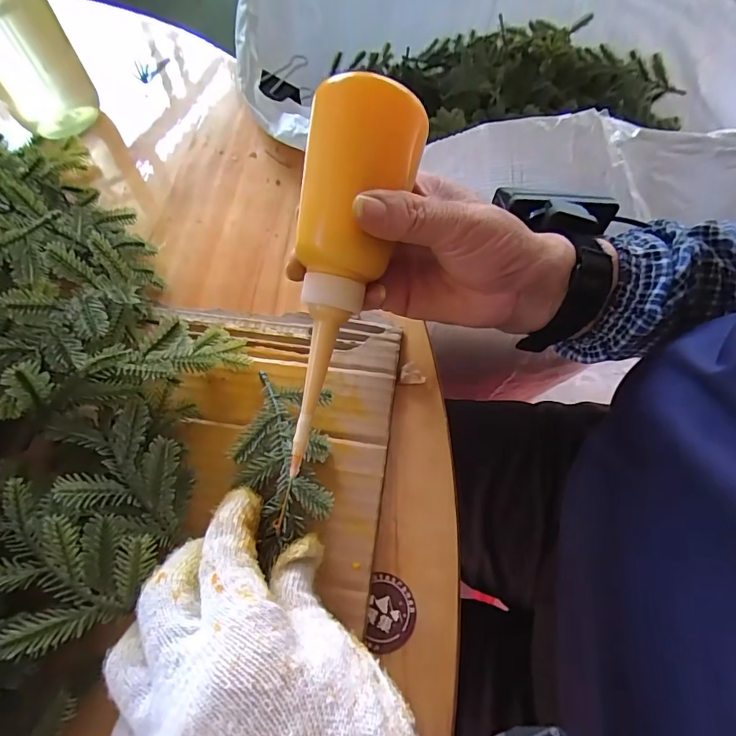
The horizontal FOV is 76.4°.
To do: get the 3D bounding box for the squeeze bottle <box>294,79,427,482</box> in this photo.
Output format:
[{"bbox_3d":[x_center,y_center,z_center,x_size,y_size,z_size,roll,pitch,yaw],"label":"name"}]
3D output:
[{"bbox_3d":[-0.014,-0.041,0.219,0.046,0.049,0.174,14,96,11],"label":"squeeze bottle"}]

